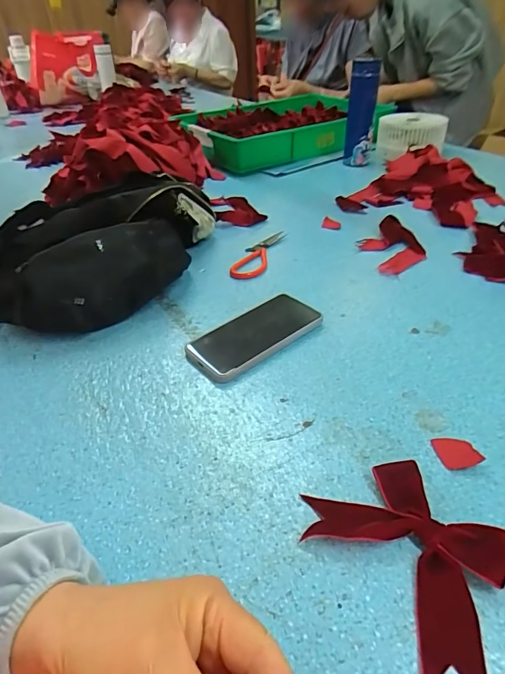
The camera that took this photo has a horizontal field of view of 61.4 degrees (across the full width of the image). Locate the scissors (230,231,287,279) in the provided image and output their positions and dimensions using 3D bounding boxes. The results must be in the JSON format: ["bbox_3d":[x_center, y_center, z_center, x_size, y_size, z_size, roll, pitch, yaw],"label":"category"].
[{"bbox_3d":[0.011,-0.133,0.677,0.046,0.005,0.157,11,41,17],"label":"scissors"}]

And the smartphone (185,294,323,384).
[{"bbox_3d":[0.003,-0.003,0.507,0.159,0.017,0.077,-27,44,-27],"label":"smartphone"}]

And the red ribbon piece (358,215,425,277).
[{"bbox_3d":[0.217,-0.147,0.668,0.090,0.019,0.140,-10,39,-9],"label":"red ribbon piece"}]

